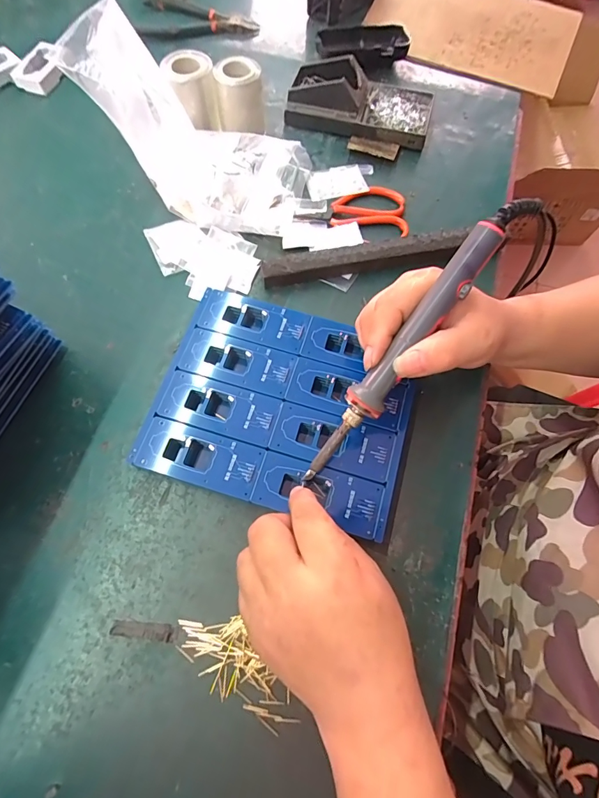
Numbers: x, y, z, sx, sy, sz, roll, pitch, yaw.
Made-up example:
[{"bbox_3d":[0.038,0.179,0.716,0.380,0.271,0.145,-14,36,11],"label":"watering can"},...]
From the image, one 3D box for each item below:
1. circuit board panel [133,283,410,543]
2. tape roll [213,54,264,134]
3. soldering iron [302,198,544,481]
[{"bbox_3d":[-0.011,0.002,0.317,0.192,0.005,0.160,16,69,5],"label":"circuit board panel"},{"bbox_3d":[-0.063,-0.316,0.424,0.046,0.063,0.046,1,69,-2],"label":"tape roll"},{"bbox_3d":[0.070,-0.033,0.263,0.022,0.019,0.223,38,104,12],"label":"soldering iron"}]

